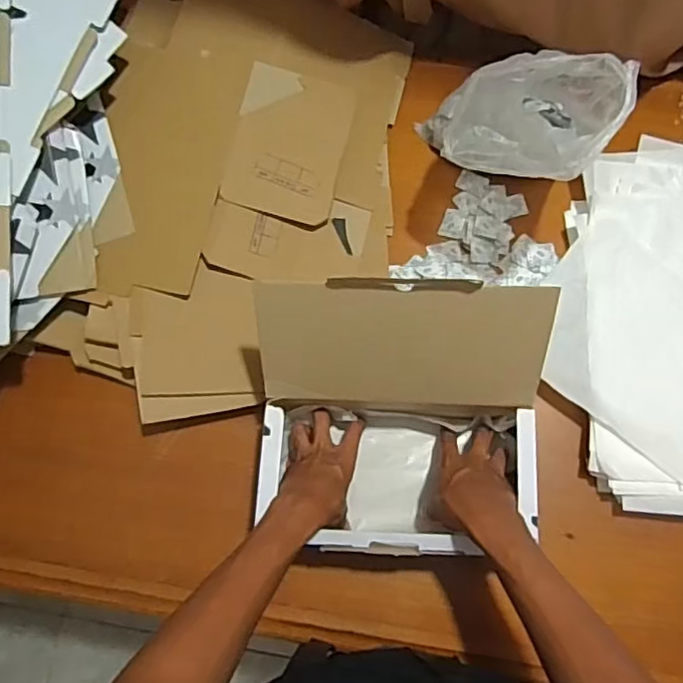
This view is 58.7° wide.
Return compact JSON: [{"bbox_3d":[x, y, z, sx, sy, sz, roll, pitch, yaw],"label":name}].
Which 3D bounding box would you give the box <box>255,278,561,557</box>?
[{"bbox_3d":[0.057,0.088,0.618,0.269,0.222,0.232,1,75,2],"label":"box"}]

